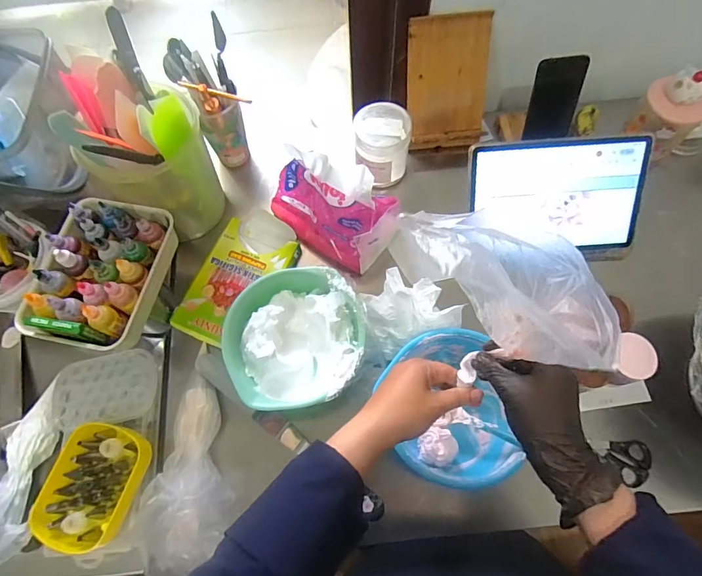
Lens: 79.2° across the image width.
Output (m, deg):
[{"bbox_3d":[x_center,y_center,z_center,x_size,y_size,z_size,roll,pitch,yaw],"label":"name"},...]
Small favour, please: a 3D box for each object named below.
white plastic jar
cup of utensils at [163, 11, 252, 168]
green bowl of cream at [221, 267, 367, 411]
[{"bbox_3d":[0.050,-0.230,0.680,0.084,0.100,0.088,-1,68,2],"label":"white plastic jar"},{"bbox_3d":[-0.208,-0.287,0.645,0.084,0.204,0.097,-27,70,-9],"label":"cup of utensils"},{"bbox_3d":[-0.074,0.071,0.589,0.182,0.081,0.180,-1,68,2],"label":"green bowl of cream"}]

